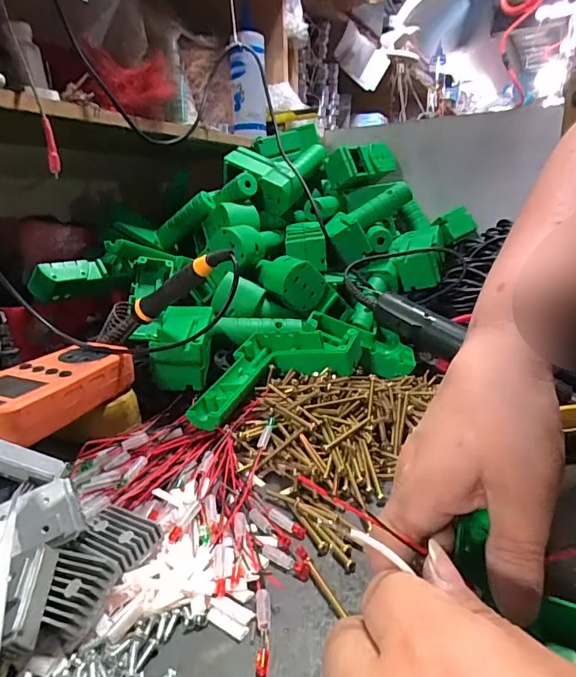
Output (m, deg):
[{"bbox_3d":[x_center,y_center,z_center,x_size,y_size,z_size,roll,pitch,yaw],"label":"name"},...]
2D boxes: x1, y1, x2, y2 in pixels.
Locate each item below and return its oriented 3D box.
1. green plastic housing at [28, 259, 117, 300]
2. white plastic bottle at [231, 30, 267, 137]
[{"bbox_3d":[-0.258,-0.072,0.530,0.031,0.043,0.088,14,22,40],"label":"green plastic housing"},{"bbox_3d":[-0.072,-0.455,0.797,0.061,0.162,0.071,-1,17,-3],"label":"white plastic bottle"}]

